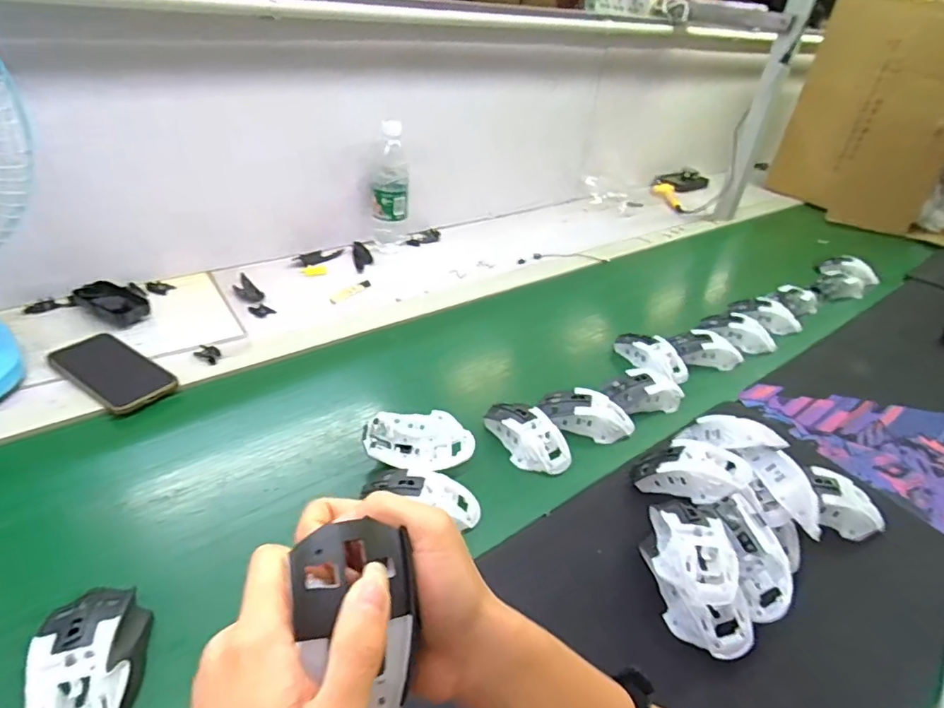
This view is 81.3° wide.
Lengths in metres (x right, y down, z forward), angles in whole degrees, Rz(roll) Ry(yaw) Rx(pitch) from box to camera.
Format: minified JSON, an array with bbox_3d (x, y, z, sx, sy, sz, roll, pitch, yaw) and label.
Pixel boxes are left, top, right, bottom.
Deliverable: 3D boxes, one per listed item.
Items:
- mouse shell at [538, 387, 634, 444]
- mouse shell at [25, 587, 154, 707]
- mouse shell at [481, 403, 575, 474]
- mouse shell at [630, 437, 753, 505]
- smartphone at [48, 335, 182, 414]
[{"bbox_3d":[0.139,0.075,0.669,0.115,0.043,0.056,16,36,12],"label":"mouse shell"},{"bbox_3d":[-0.272,0.214,0.392,0.062,0.032,0.116,-5,37,-17],"label":"mouse shell"},{"bbox_3d":[0.065,0.093,0.627,0.057,0.036,0.106,-20,43,-33],"label":"mouse shell"},{"bbox_3d":[0.225,0.115,0.564,0.110,0.048,0.069,4,17,45],"label":"mouse shell"},{"bbox_3d":[-0.438,0.019,0.663,0.167,0.008,0.074,26,39,24],"label":"smartphone"}]

